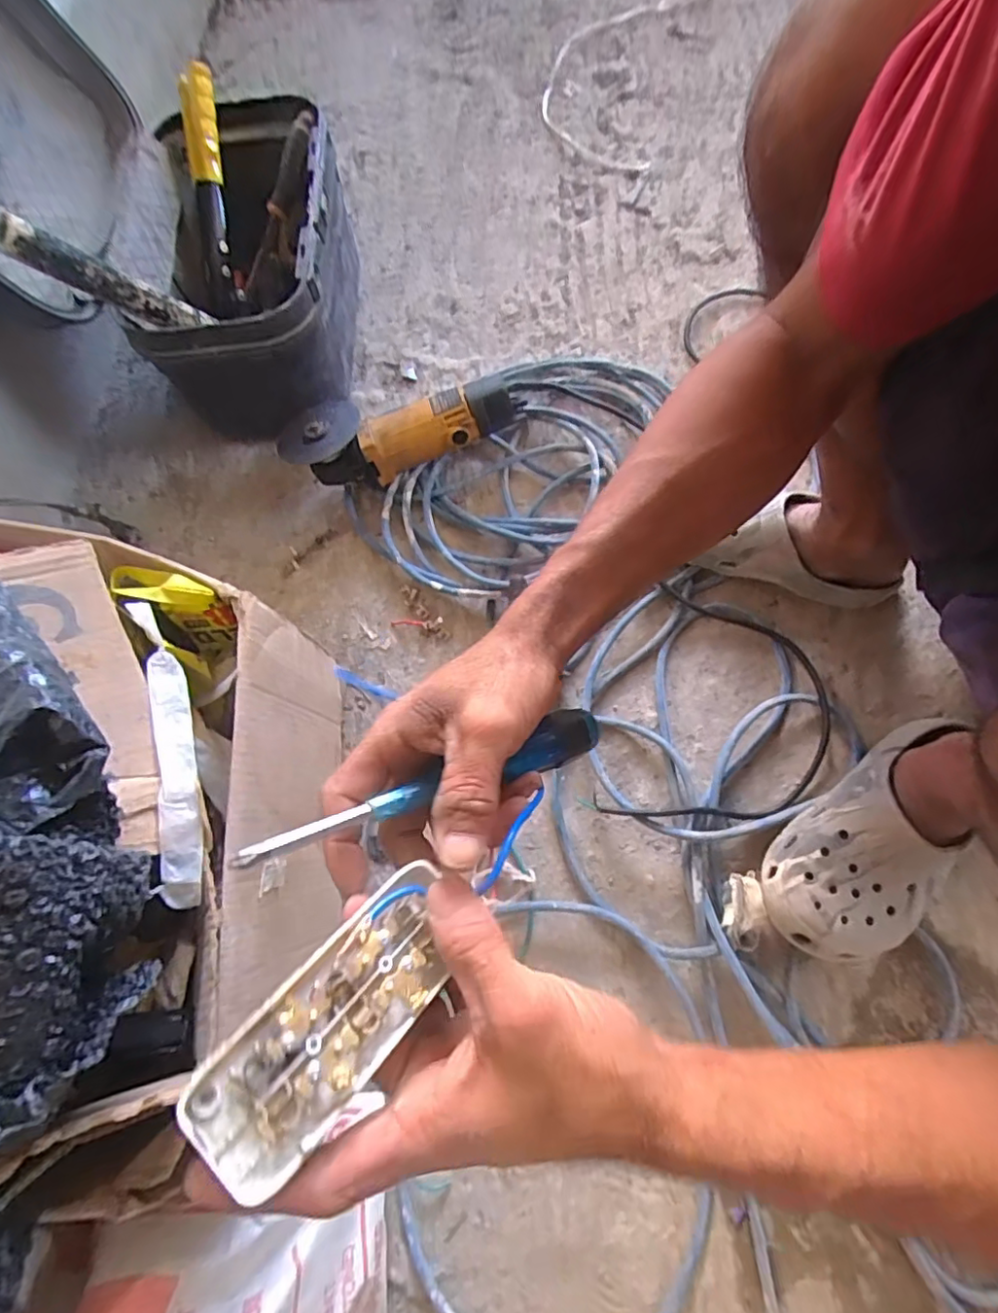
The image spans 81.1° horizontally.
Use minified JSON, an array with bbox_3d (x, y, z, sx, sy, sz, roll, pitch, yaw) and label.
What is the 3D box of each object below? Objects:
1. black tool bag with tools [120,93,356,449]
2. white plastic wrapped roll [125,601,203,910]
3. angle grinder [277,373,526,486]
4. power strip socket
[{"bbox_3d":[-0.280,-0.454,0.688,0.220,0.201,0.381,-11,70,0],"label":"black tool bag with tools"},{"bbox_3d":[-0.214,0.054,0.376,0.029,0.019,0.201,-21,71,-3],"label":"white plastic wrapped roll"},{"bbox_3d":[-0.109,-0.256,0.674,0.261,0.087,0.089,-16,70,-1],"label":"angle grinder"},{"bbox_3d":[-0.056,0.128,0.215,0.043,0.017,0.108,34,51,17],"label":"power strip socket"}]

